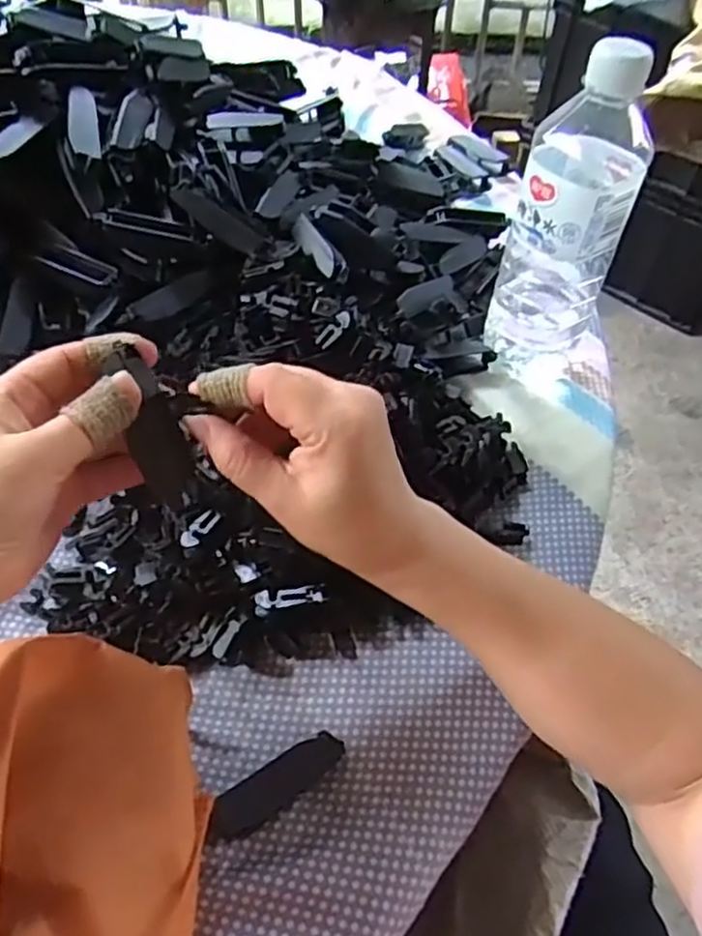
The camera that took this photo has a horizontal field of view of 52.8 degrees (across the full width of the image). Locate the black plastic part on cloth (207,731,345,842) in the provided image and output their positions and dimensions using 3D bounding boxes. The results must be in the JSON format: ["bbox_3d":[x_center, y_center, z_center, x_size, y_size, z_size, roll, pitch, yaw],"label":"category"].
[{"bbox_3d":[-0.036,0.151,0.337,0.070,0.006,0.021,-27,58,-21],"label":"black plastic part on cloth"}]

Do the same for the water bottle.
[{"bbox_3d":[0.139,-0.161,0.440,0.069,0.183,0.071,18,54,11],"label":"water bottle"}]

